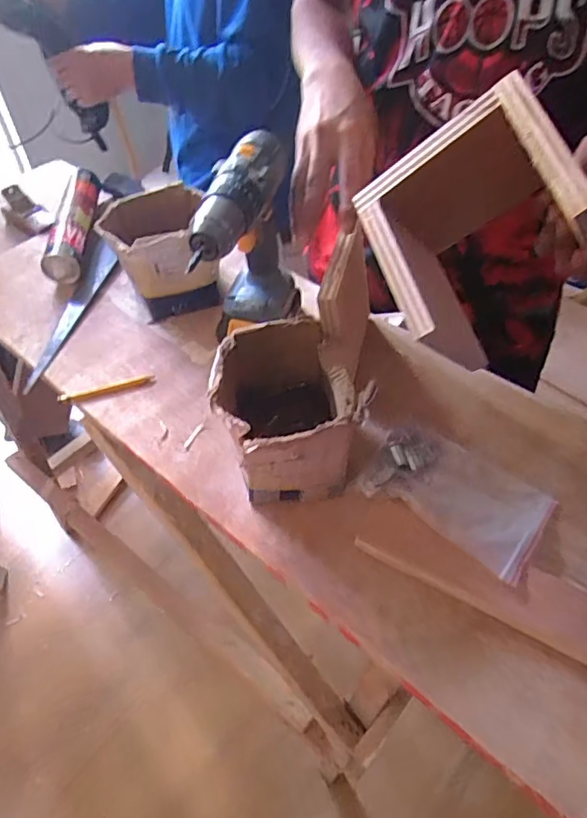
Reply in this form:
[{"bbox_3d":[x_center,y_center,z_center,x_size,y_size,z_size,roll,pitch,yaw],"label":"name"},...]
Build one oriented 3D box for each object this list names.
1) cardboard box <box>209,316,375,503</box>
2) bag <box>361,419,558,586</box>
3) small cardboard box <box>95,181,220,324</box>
[{"bbox_3d":[-0.004,0.005,0.507,0.136,0.115,0.138,-13,52,-10],"label":"cardboard box"},{"bbox_3d":[0.144,0.071,0.500,0.177,0.026,0.107,32,58,24],"label":"bag"},{"bbox_3d":[-0.164,-0.193,0.671,0.124,0.107,0.124,-22,54,-16],"label":"small cardboard box"}]

